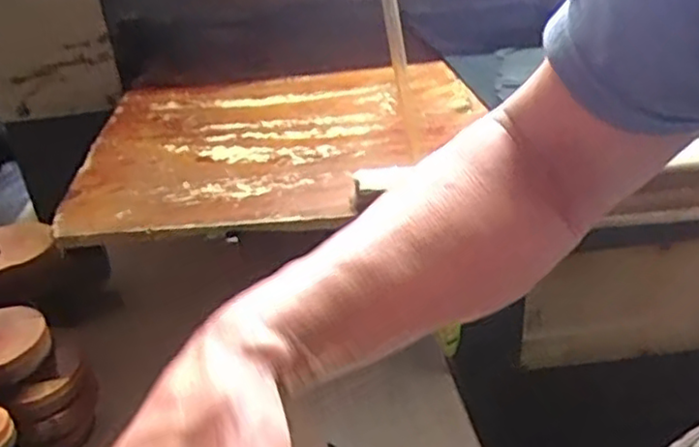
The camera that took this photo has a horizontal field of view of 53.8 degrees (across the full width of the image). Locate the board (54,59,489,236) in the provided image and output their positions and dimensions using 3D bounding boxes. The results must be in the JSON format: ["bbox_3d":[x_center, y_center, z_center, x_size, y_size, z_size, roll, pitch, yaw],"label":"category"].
[{"bbox_3d":[-0.067,-0.094,0.733,0.417,0.023,0.310,-7,31,-3],"label":"board"}]

